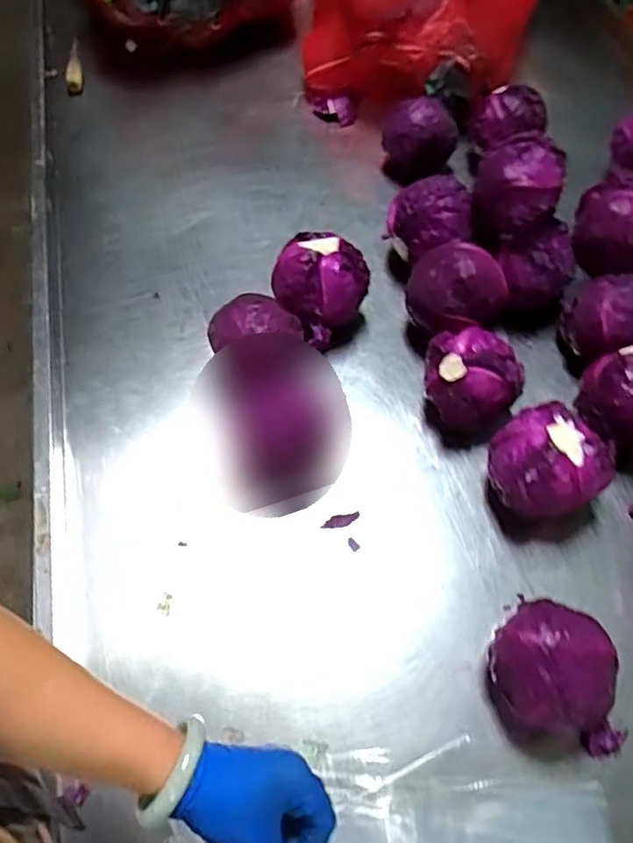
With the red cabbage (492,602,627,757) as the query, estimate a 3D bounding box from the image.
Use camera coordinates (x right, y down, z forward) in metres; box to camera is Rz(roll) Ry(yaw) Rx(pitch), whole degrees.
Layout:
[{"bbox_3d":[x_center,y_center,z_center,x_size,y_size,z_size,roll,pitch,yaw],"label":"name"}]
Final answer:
[{"bbox_3d":[0.229,0.235,0.583,0.138,0.097,0.114,15,60,8],"label":"red cabbage"}]

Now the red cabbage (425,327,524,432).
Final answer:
[{"bbox_3d":[0.178,-0.047,0.741,0.103,0.106,0.103,-3,59,-4],"label":"red cabbage"}]

